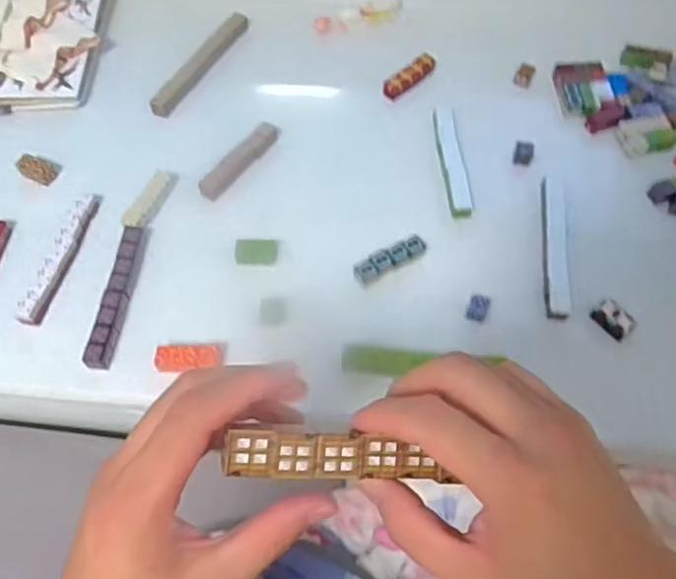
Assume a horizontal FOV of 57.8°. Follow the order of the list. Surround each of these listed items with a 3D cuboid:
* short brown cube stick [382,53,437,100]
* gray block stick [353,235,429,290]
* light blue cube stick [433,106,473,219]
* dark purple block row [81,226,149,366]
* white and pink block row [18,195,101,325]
[{"bbox_3d":[0.094,-0.281,0.804,0.084,0.018,0.026,-39,68,-21],"label":"short brown cube stick"},{"bbox_3d":[0.056,-0.033,0.661,0.084,0.021,0.026,-28,63,-16],"label":"gray block stick"},{"bbox_3d":[0.136,-0.156,0.731,0.029,0.014,0.166,-3,59,-2],"label":"light blue cube stick"},{"bbox_3d":[-0.231,0.003,0.640,0.023,0.022,0.165,5,60,0],"label":"dark purple block row"},{"bbox_3d":[-0.301,-0.037,0.667,0.019,0.026,0.170,12,60,5],"label":"white and pink block row"}]

